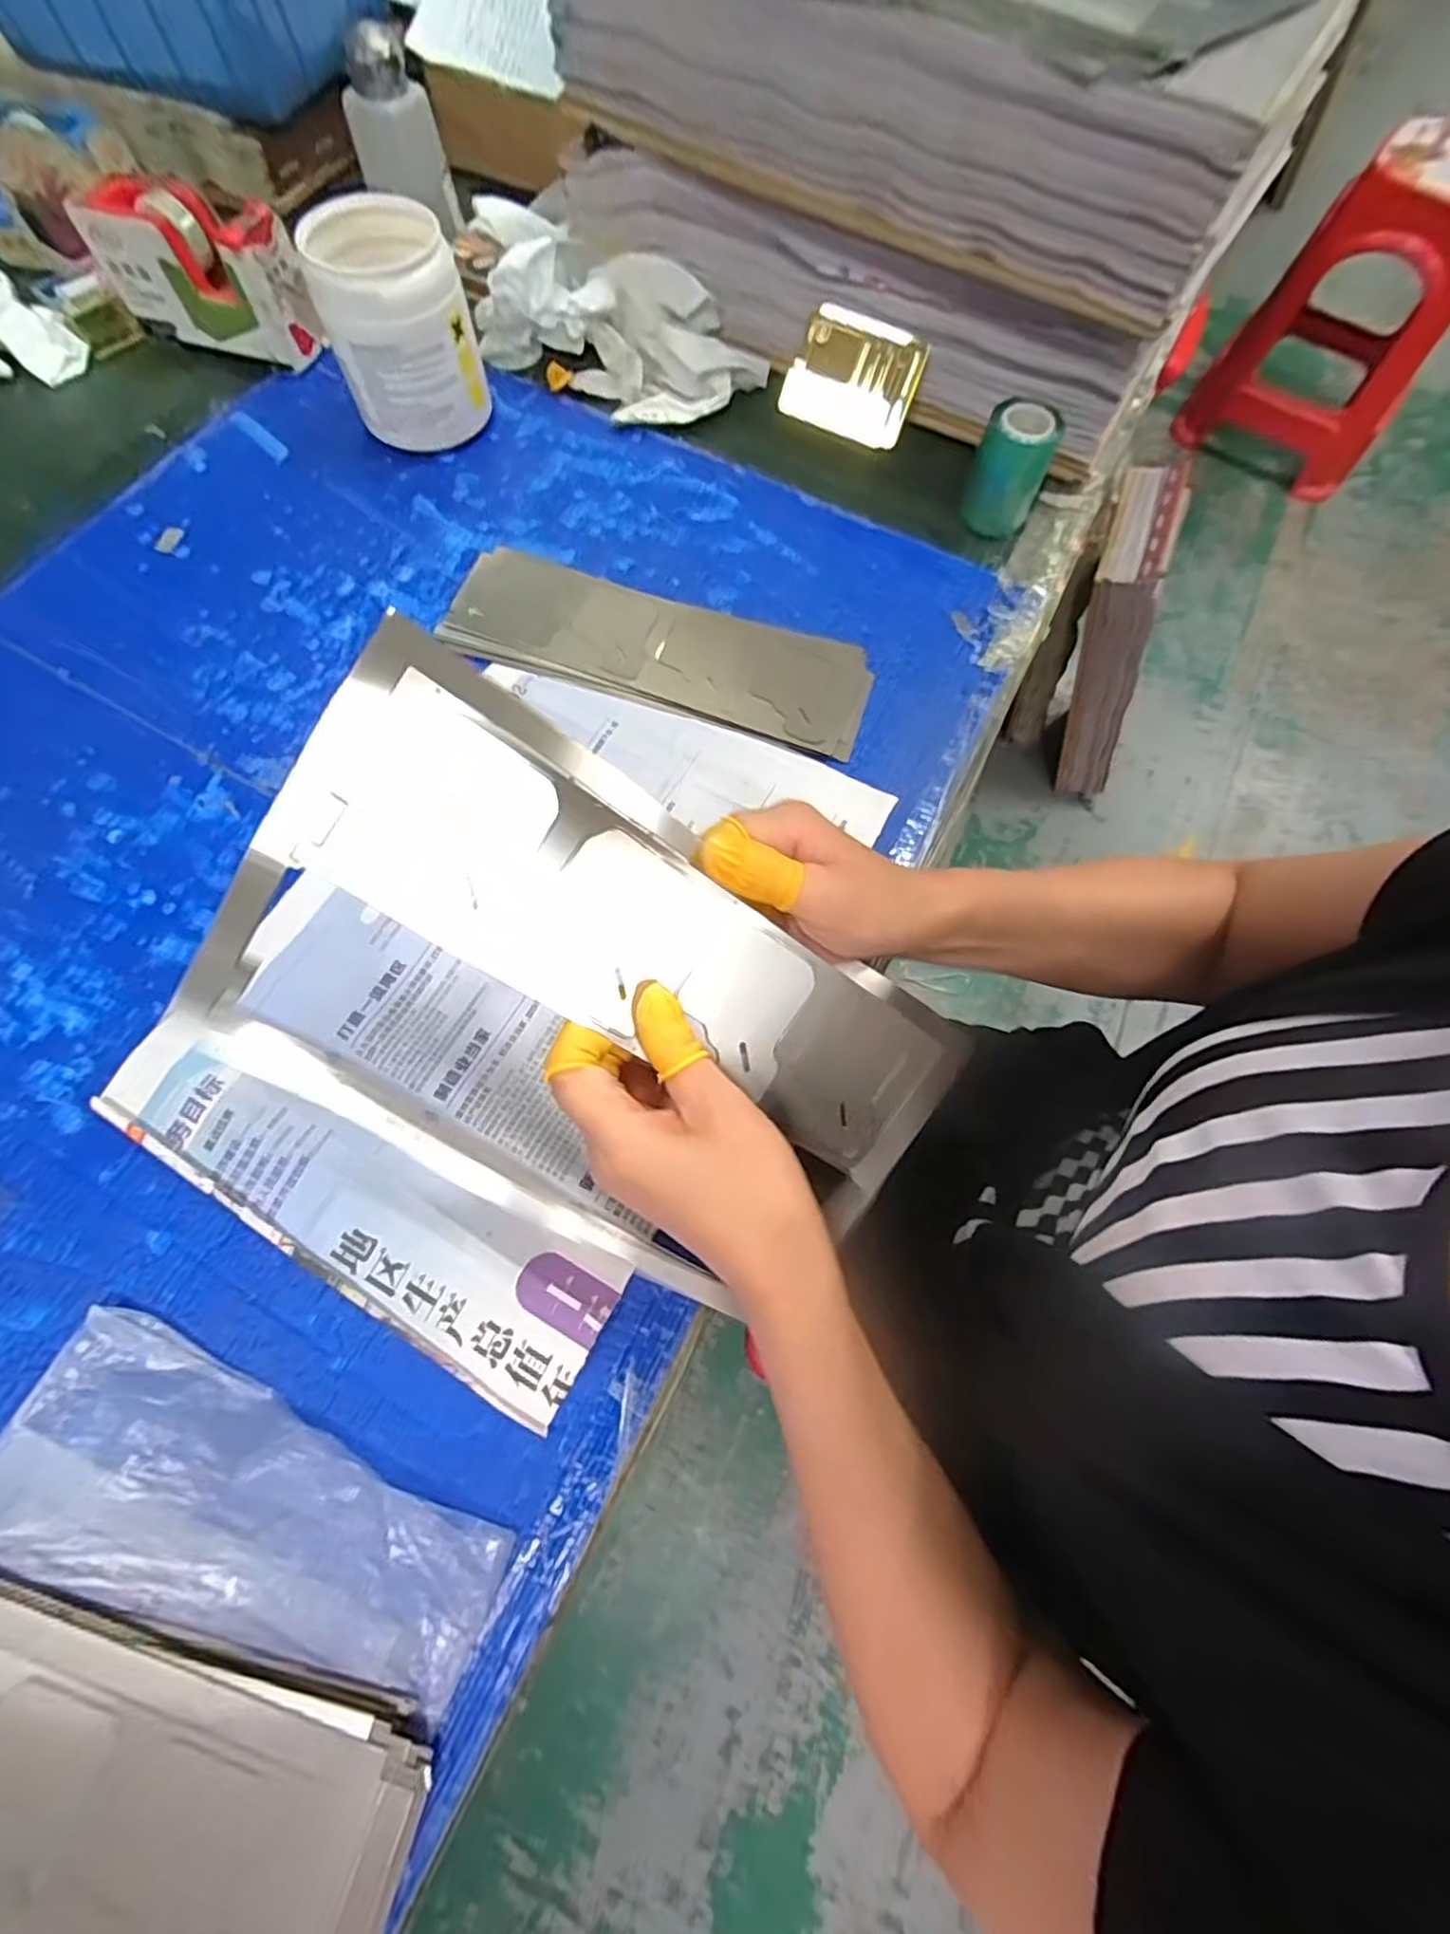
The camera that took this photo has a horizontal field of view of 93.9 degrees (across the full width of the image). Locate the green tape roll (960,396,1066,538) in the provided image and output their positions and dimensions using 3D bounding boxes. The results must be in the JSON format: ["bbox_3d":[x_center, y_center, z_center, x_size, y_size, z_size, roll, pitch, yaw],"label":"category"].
[{"bbox_3d":[0.201,-0.352,0.478,0.049,0.067,0.046,1,70,-2],"label":"green tape roll"}]

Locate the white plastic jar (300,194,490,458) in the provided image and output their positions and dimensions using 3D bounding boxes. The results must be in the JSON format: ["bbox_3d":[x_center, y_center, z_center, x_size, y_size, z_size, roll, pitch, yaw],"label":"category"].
[{"bbox_3d":[-0.223,-0.436,0.470,0.090,0.110,0.079,-18,72,-9],"label":"white plastic jar"}]

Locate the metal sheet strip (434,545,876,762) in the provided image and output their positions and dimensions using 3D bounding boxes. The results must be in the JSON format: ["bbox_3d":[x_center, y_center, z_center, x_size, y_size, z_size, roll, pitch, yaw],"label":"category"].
[{"bbox_3d":[-0.042,-0.212,0.449,0.276,0.009,0.088,17,70,4],"label":"metal sheet strip"}]

